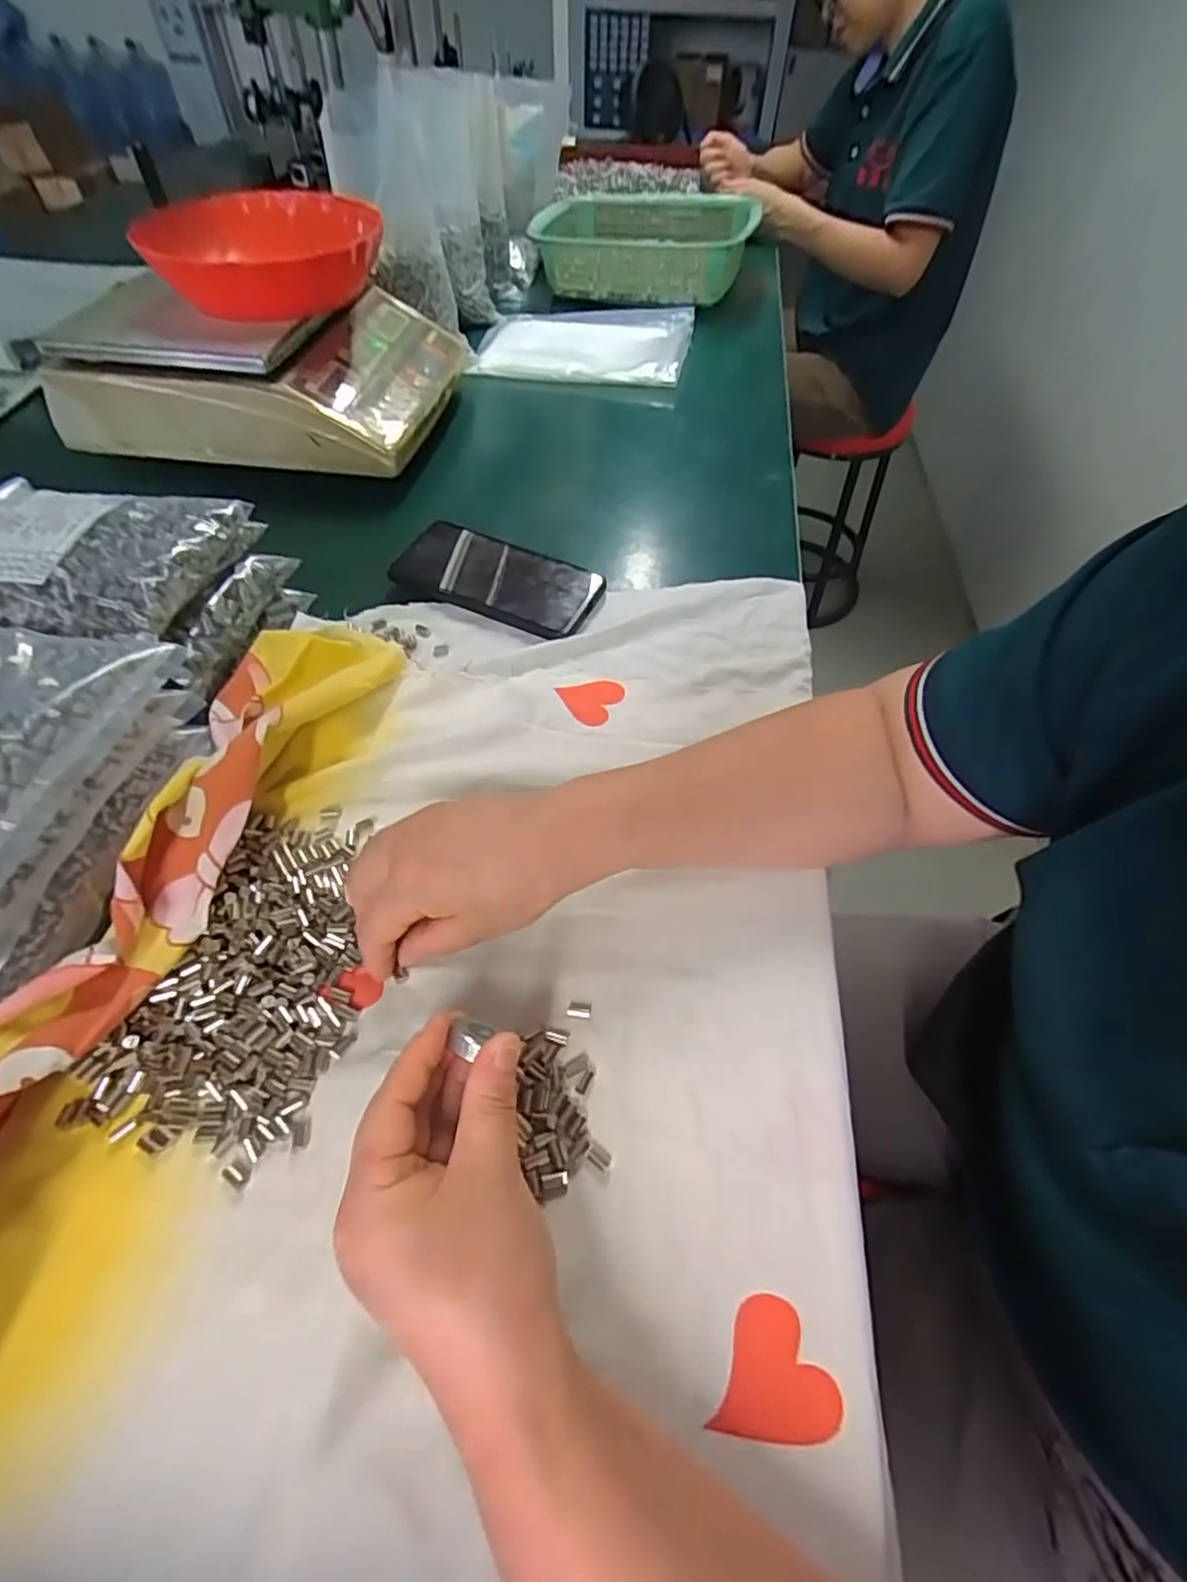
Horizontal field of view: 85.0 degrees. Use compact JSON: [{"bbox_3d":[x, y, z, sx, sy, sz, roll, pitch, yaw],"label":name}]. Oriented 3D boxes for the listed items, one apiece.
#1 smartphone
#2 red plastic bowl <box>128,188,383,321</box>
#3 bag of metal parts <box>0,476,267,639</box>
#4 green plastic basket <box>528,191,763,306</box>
[{"bbox_3d":[-0.075,-0.171,0.513,0.159,0.017,0.078,21,56,13],"label":"smartphone"},{"bbox_3d":[-0.286,-0.499,0.604,0.176,0.064,0.167,-6,54,-6],"label":"red plastic bowl"},{"bbox_3d":[-0.321,-0.146,0.400,0.163,0.040,0.136,6,54,3],"label":"bag of metal parts"},{"bbox_3d":[0.077,-0.776,0.923,0.294,0.084,0.258,14,55,8],"label":"green plastic basket"}]

